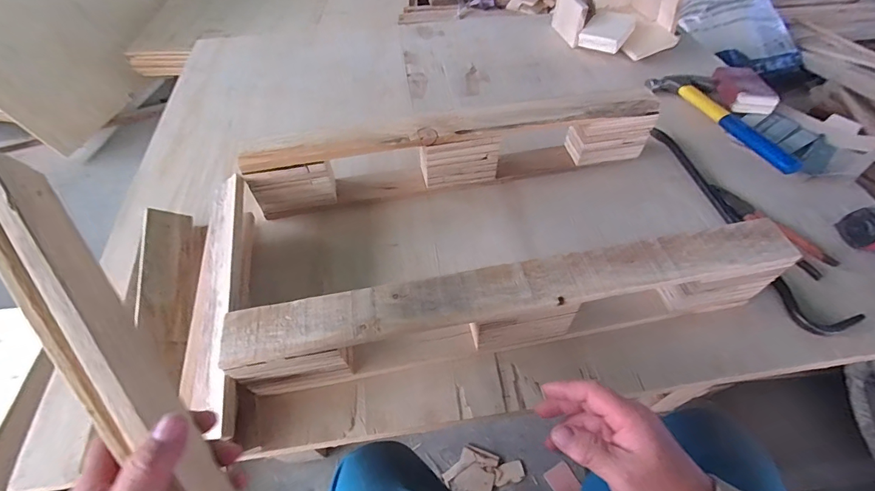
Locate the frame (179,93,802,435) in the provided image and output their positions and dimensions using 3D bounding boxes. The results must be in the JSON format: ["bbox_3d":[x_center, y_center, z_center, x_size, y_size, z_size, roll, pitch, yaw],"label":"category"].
[{"bbox_3d":[0.027,-0.040,0.576,0.698,0.127,0.414,-12,55,-9],"label":"frame"}]

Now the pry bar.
[{"bbox_3d":[0.468,-0.050,0.642,0.060,0.024,0.422,-14,55,-10],"label":"pry bar"}]

